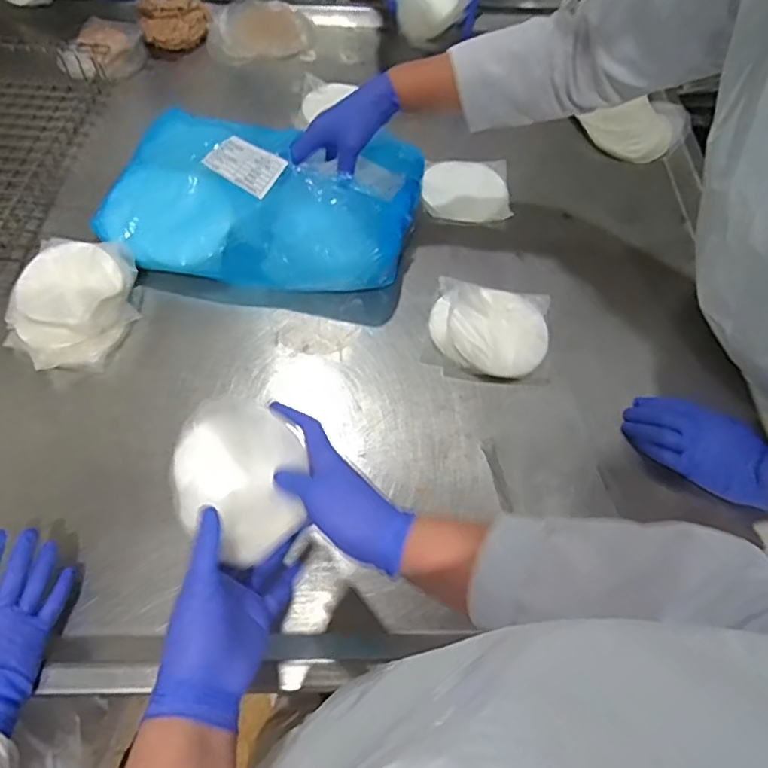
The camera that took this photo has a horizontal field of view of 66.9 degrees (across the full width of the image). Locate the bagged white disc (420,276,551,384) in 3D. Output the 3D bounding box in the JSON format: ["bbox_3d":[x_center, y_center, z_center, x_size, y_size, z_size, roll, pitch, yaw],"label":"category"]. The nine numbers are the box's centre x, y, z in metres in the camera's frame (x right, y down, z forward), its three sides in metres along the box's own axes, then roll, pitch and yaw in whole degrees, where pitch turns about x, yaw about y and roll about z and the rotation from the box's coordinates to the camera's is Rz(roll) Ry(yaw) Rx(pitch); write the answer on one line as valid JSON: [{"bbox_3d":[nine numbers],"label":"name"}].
[{"bbox_3d":[0.133,-0.065,0.741,0.148,0.031,0.132,10,60,4],"label":"bagged white disc"}]

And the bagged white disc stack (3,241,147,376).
[{"bbox_3d":[-0.379,-0.096,0.711,0.139,0.061,0.164,1,62,-2],"label":"bagged white disc stack"}]

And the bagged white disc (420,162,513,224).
[{"bbox_3d":[0.122,-0.287,0.859,0.124,0.026,0.110,2,60,0],"label":"bagged white disc"}]

